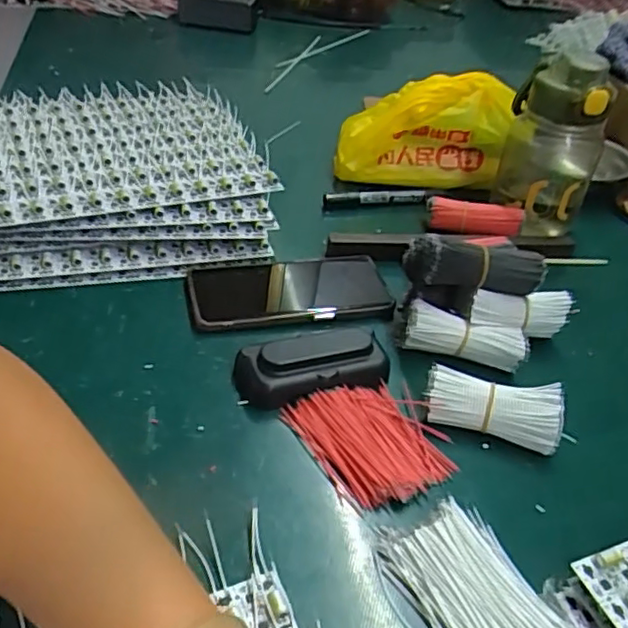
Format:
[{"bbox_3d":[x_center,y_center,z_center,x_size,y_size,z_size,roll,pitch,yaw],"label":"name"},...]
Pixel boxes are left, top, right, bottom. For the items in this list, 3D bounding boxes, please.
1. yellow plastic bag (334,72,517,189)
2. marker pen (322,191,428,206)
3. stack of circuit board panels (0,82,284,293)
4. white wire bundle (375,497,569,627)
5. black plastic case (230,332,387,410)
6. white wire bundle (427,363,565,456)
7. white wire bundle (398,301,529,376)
[{"bbox_3d":[0.115,-0.192,0.665,0.177,0.112,0.067,7,39,1],"label":"yellow plastic bag"},{"bbox_3d":[0.064,-0.122,0.653,0.110,0.012,0.011,-2,40,-10],"label":"marker pen"},{"bbox_3d":[-0.211,-0.137,0.604,0.306,0.060,0.296,-8,42,-17],"label":"stack of circuit board panels"},{"bbox_3d":[0.080,0.147,0.329,0.073,0.010,0.091,-14,44,-23],"label":"white wire bundle"},{"bbox_3d":[0.001,0.036,0.436,0.107,0.030,0.040,-6,41,-15],"label":"black plastic case"},{"bbox_3d":[0.119,0.064,0.417,0.087,0.035,0.032,11,40,6],"label":"white wire bundle"},{"bbox_3d":[0.114,0.017,0.471,0.090,0.031,0.025,12,40,7],"label":"white wire bundle"}]

